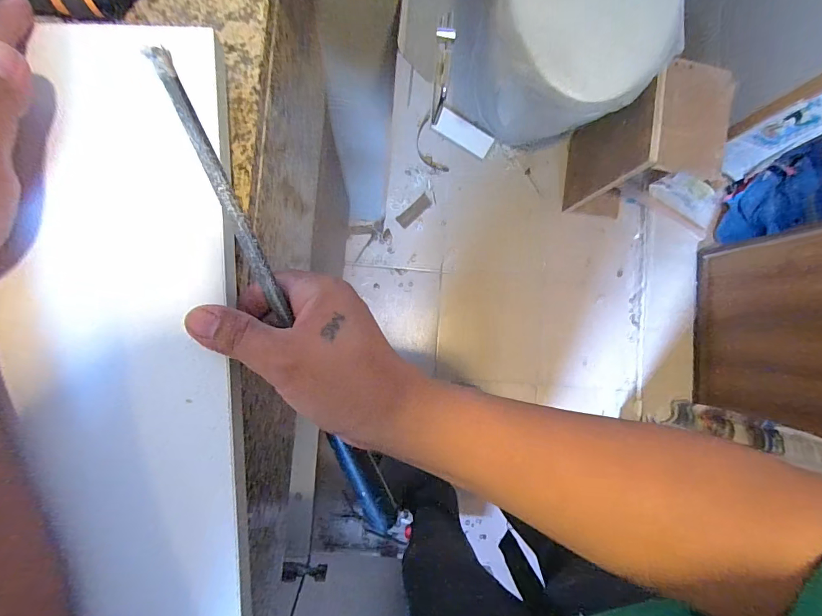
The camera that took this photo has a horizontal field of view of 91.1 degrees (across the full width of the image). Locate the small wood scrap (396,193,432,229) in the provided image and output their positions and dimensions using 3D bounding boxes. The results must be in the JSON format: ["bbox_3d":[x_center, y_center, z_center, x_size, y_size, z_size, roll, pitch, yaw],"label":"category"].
[{"bbox_3d":[0.011,-0.282,1.178,0.114,0.007,0.041,-44,91,-6],"label":"small wood scrap"}]

